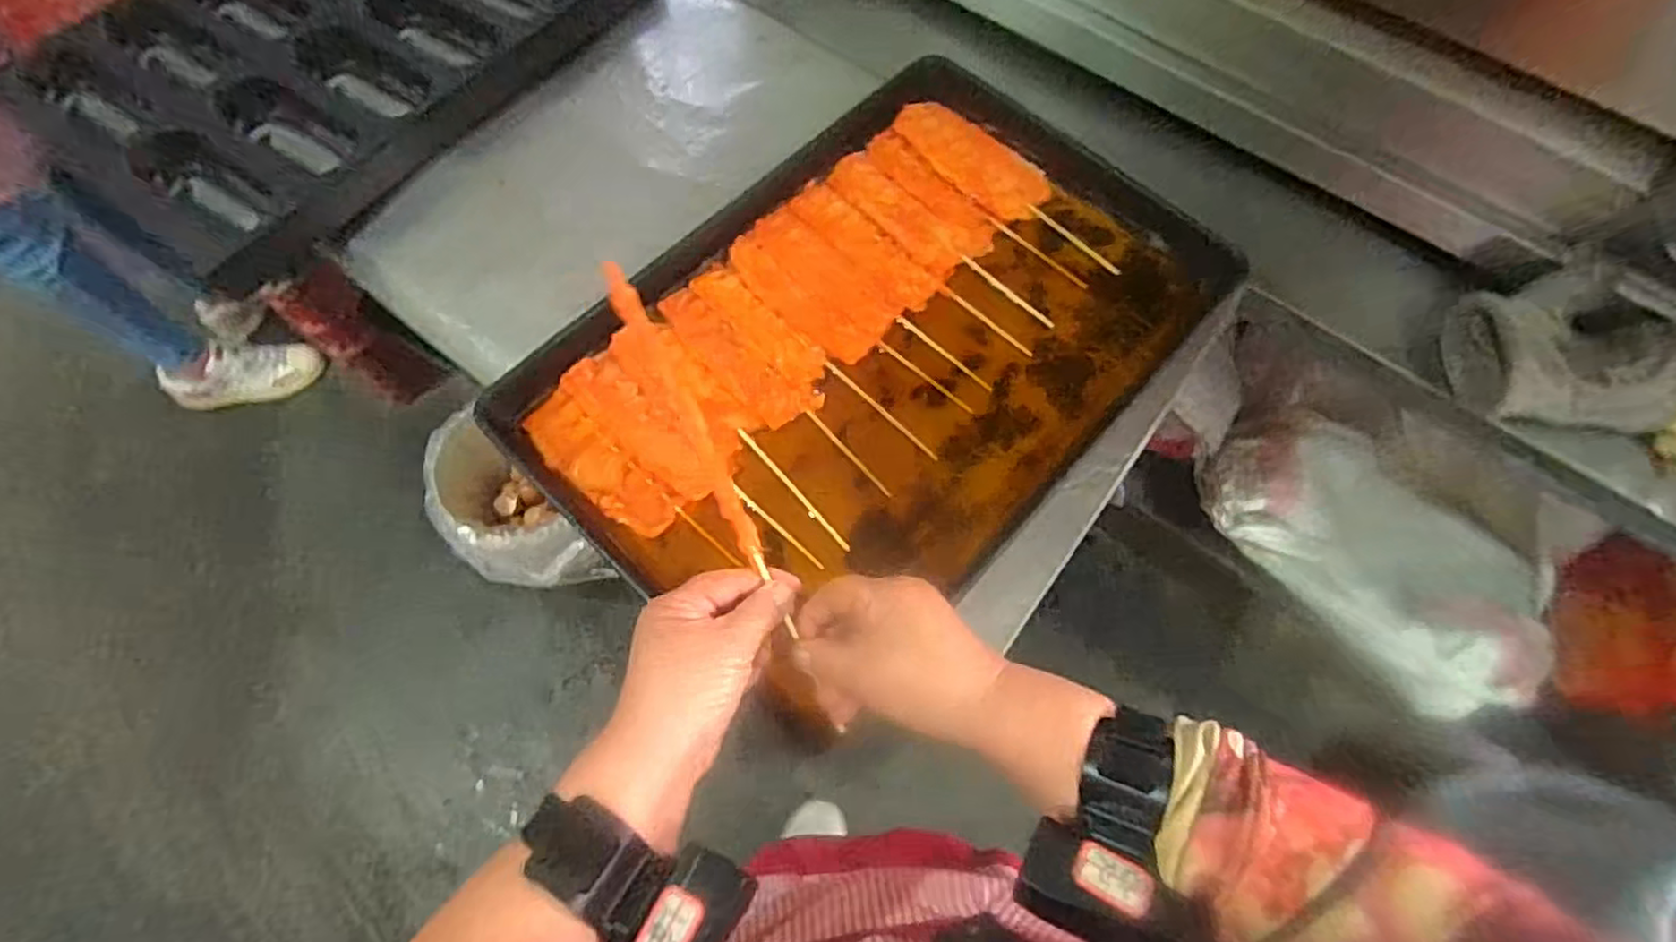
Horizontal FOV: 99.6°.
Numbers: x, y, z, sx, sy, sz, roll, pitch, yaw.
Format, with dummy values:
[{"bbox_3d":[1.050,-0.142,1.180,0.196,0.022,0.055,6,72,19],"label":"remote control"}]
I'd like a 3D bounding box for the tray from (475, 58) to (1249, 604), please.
[{"bbox_3d":[0.043,-0.117,0.652,0.418,0.044,0.604,41,72,14],"label":"tray"}]

